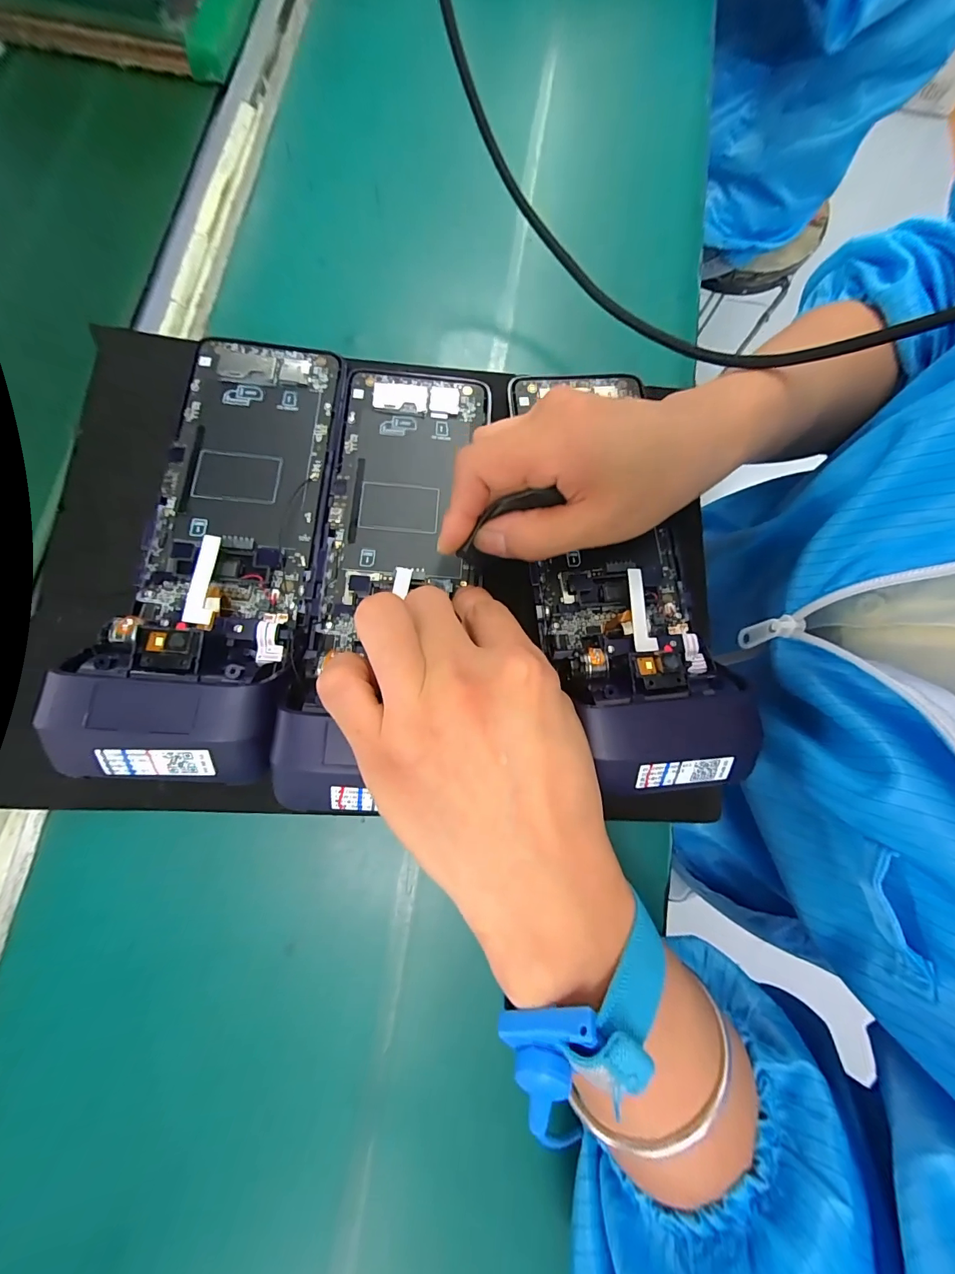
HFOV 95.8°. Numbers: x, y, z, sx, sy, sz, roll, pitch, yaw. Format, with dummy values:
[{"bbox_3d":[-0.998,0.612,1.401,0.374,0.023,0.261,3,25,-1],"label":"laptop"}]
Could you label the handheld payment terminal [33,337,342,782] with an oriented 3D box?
[{"bbox_3d":[-0.118,-0.050,0.203,0.085,0.039,0.223,-1,67,1],"label":"handheld payment terminal"}]

